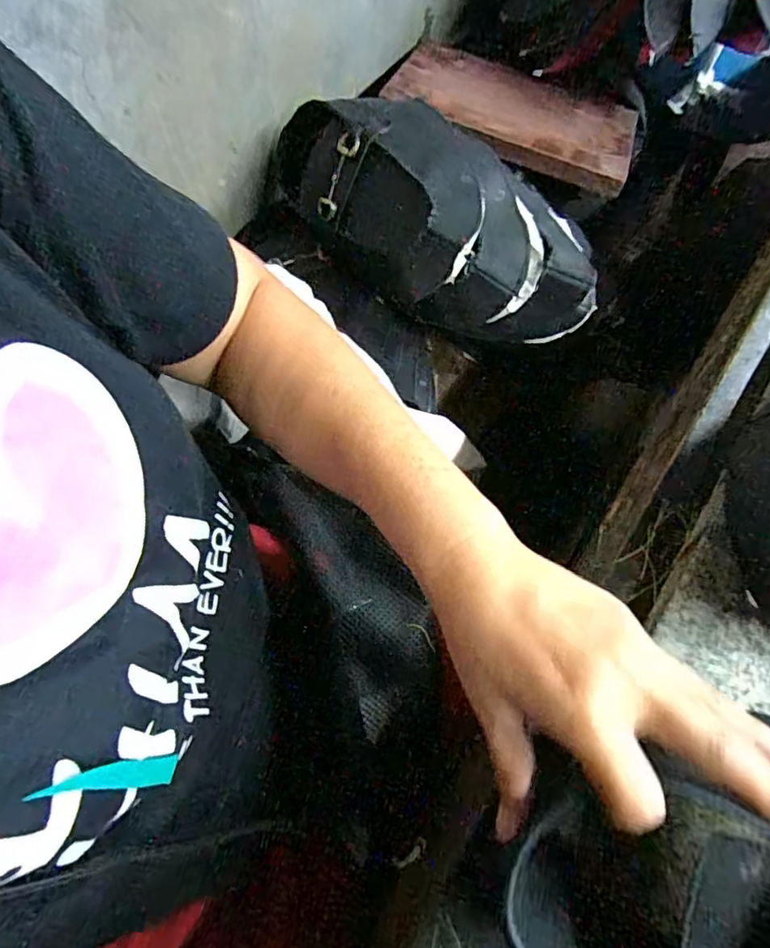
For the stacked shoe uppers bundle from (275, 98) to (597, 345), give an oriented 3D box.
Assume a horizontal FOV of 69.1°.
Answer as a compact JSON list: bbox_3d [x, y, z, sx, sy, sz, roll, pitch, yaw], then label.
[{"bbox_3d":[0.048,-0.233,0.527,0.317,0.130,0.131,40,77,9],"label":"stacked shoe uppers bundle"}]

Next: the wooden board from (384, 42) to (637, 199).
[{"bbox_3d":[0.147,-0.413,0.639,0.272,0.027,0.185,21,57,4],"label":"wooden board"}]

